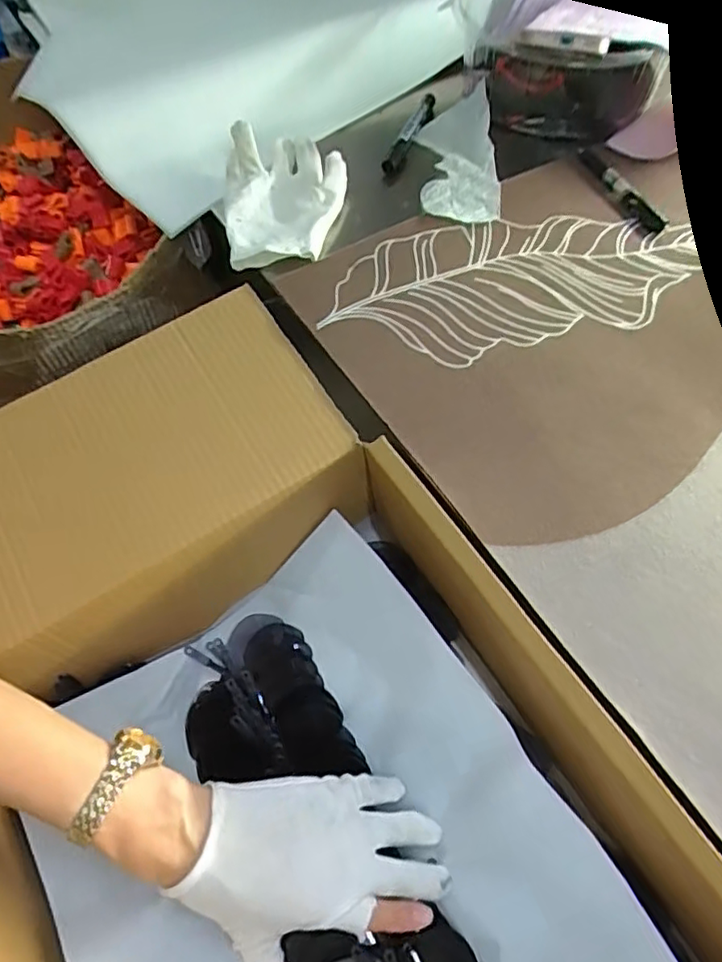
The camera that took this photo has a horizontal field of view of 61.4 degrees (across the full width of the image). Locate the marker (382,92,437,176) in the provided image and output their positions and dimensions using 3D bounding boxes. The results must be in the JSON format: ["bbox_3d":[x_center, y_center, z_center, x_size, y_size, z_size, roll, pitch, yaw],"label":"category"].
[{"bbox_3d":[0.054,-0.367,0.631,0.019,0.019,0.143,19,61,14],"label":"marker"}]

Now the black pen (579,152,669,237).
[{"bbox_3d":[0.239,-0.274,0.569,0.023,0.009,0.134,-19,59,-9],"label":"black pen"}]

